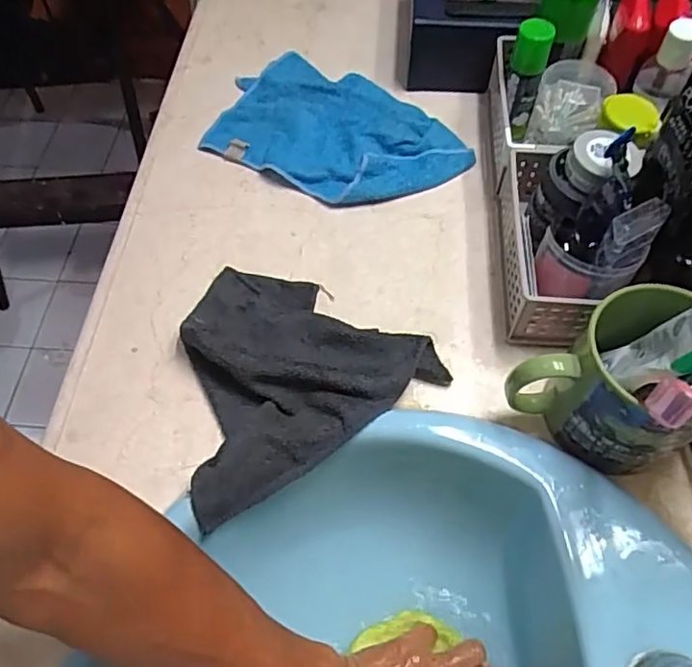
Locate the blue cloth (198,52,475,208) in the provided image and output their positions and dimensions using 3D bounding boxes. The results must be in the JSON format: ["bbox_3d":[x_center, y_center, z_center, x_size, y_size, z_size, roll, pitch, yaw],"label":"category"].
[{"bbox_3d":[-0.012,-0.213,0.631,0.269,0.031,0.157,26,63,15],"label":"blue cloth"}]

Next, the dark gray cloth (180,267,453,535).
[{"bbox_3d":[-0.058,0.016,0.490,0.213,0.037,0.198,-33,64,-17],"label":"dark gray cloth"}]

